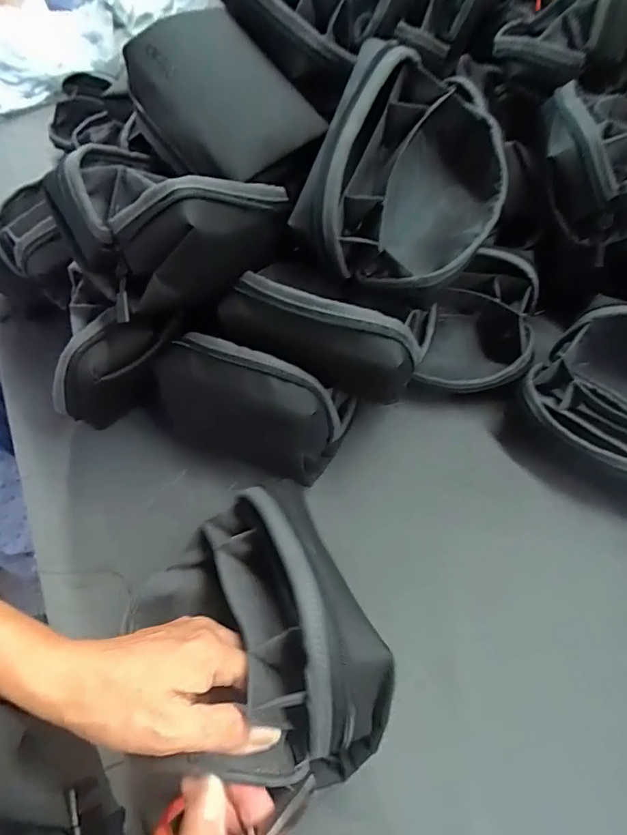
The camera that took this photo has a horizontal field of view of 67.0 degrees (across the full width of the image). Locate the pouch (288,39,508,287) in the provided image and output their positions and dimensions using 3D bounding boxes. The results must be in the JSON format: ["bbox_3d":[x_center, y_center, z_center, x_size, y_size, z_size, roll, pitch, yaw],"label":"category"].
[{"bbox_3d":[0.069,-0.187,0.393,0.148,0.100,0.164,22,89,-15],"label":"pouch"}]

